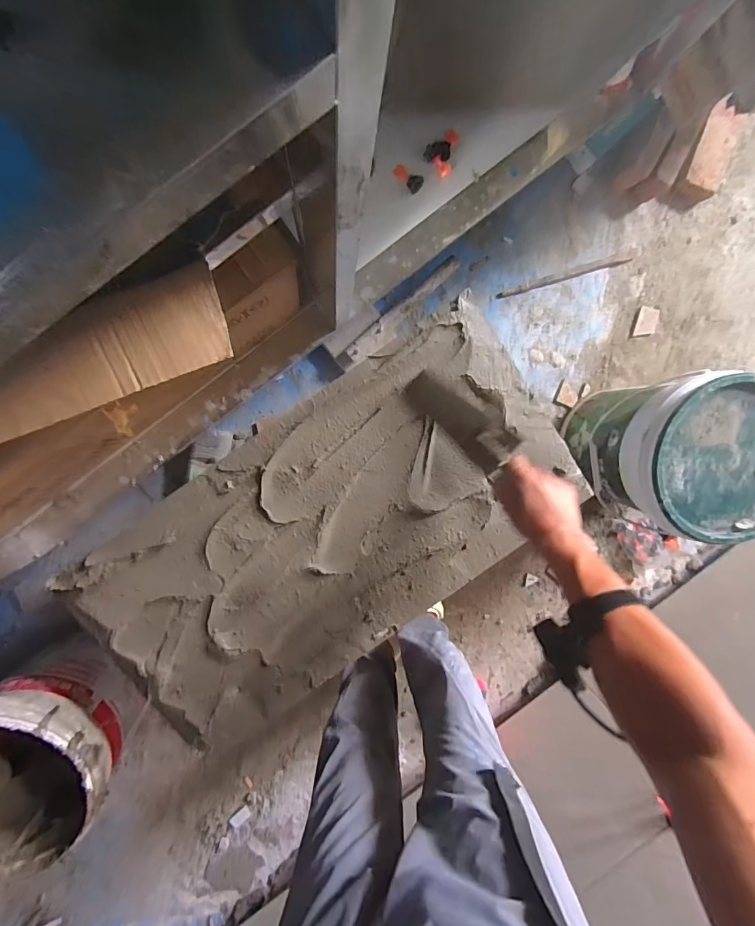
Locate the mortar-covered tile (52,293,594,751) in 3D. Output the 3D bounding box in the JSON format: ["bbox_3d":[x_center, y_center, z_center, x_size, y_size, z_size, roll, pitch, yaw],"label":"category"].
[{"bbox_3d":[-0.067,0.120,0.690,0.794,0.023,0.405,-35,99,1],"label":"mortar-covered tile"}]

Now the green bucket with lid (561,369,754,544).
[{"bbox_3d":[0.613,-0.032,0.929,0.269,0.368,0.286,-1,98,-6],"label":"green bucket with lid"}]

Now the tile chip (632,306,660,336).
[{"bbox_3d":[0.698,-0.364,1.092,0.058,0.009,0.073,9,97,-7],"label":"tile chip"}]

